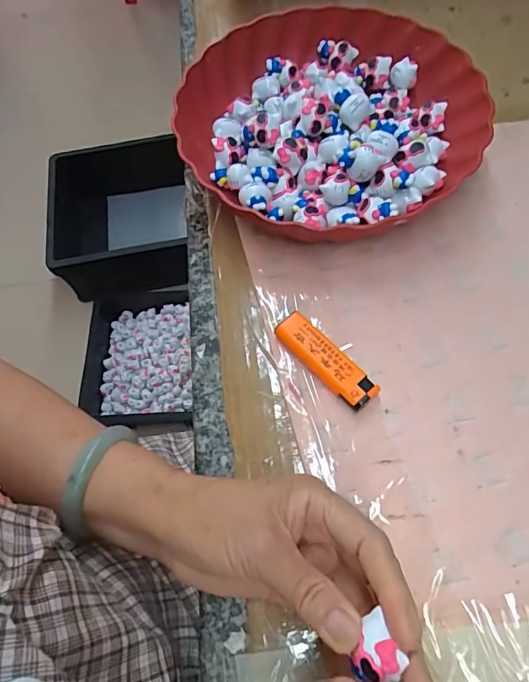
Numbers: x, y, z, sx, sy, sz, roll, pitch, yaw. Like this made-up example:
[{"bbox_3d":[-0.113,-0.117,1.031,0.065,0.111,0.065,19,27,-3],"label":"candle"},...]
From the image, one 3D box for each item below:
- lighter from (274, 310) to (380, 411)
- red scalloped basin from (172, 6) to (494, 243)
[{"bbox_3d":[0.041,0.014,0.325,0.023,0.017,0.079,-42,69,-16],"label":"lighter"},{"bbox_3d":[0.057,-0.182,0.396,0.233,0.054,0.234,-1,64,3],"label":"red scalloped basin"}]

